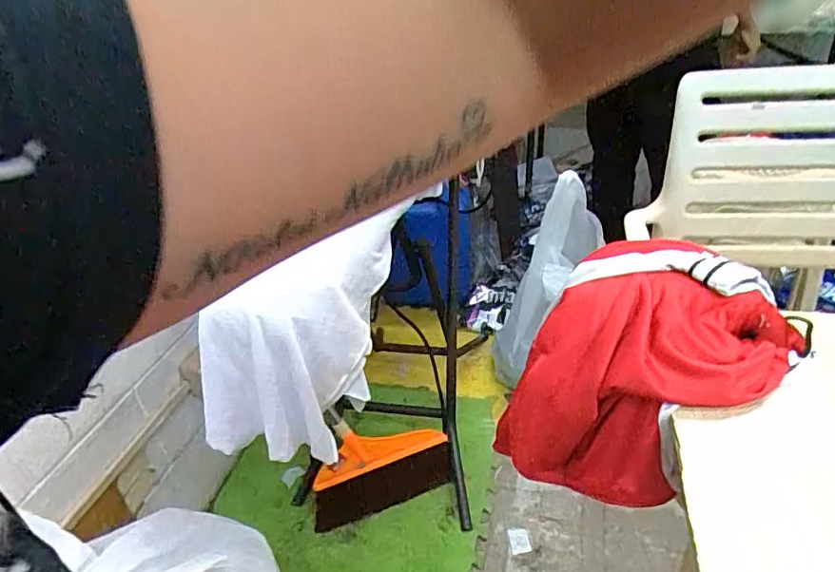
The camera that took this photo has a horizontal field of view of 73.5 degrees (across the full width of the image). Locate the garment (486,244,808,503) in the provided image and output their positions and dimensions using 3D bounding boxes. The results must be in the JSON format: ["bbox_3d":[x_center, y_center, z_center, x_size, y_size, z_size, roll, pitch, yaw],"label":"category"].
[{"bbox_3d":[0.238,0.081,0.584,0.229,0.215,0.223,24,43,37],"label":"garment"}]

